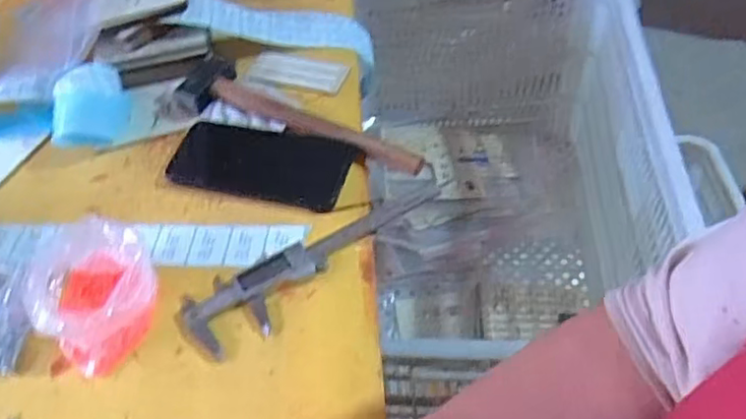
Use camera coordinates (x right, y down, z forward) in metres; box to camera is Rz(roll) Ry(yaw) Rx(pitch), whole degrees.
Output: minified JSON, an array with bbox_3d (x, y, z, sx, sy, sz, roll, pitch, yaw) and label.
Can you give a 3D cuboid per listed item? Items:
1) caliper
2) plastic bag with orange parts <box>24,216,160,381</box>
[{"bbox_3d":[-0.045,0.033,0.513,0.235,0.012,0.060,-34,55,-21],"label":"caliper"},{"bbox_3d":[-0.207,0.062,0.482,0.084,0.051,0.103,-25,52,-15],"label":"plastic bag with orange parts"}]

